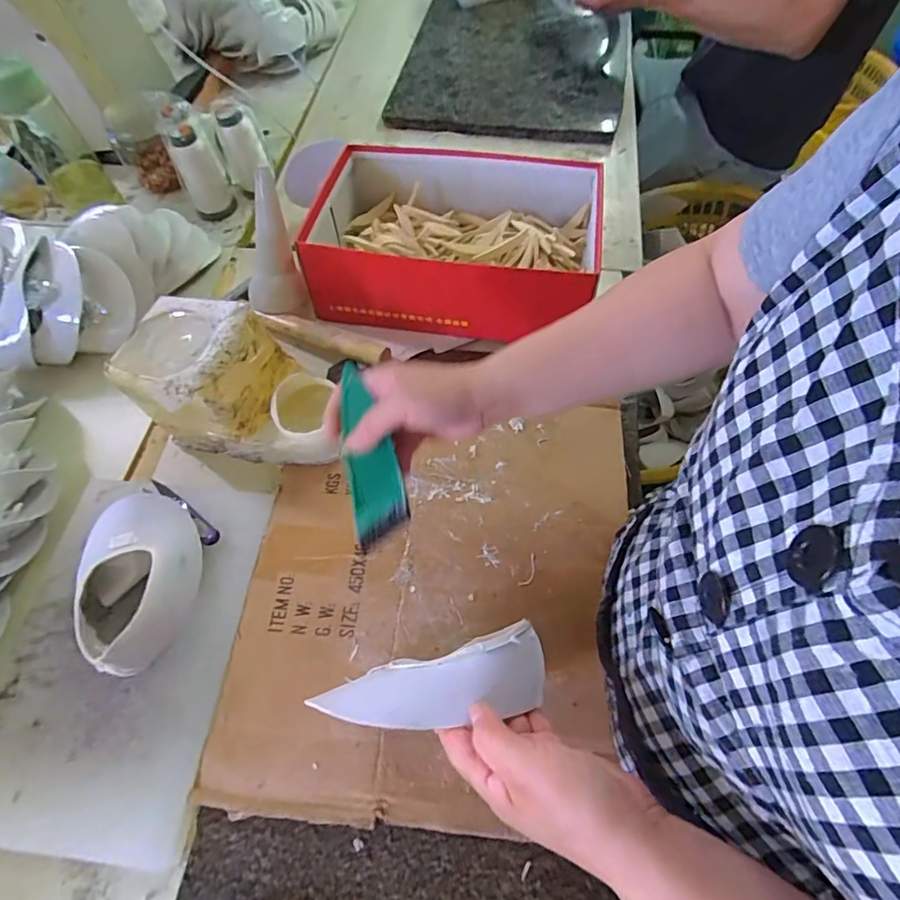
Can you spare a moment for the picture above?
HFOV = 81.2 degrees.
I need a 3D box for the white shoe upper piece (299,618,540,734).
[{"bbox_3d":[-0.008,0.157,0.352,0.153,0.031,0.050,-8,62,-13],"label":"white shoe upper piece"}]

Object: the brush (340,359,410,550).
[{"bbox_3d":[-0.062,-0.001,0.394,0.041,0.007,0.138,-13,77,-4],"label":"brush"}]

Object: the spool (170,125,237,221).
[{"bbox_3d":[-0.351,-0.390,0.741,0.058,0.109,0.051,-24,63,-10],"label":"spool"}]

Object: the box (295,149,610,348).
[{"bbox_3d":[0.008,-0.248,0.628,0.310,0.125,0.213,8,63,7],"label":"box"}]

